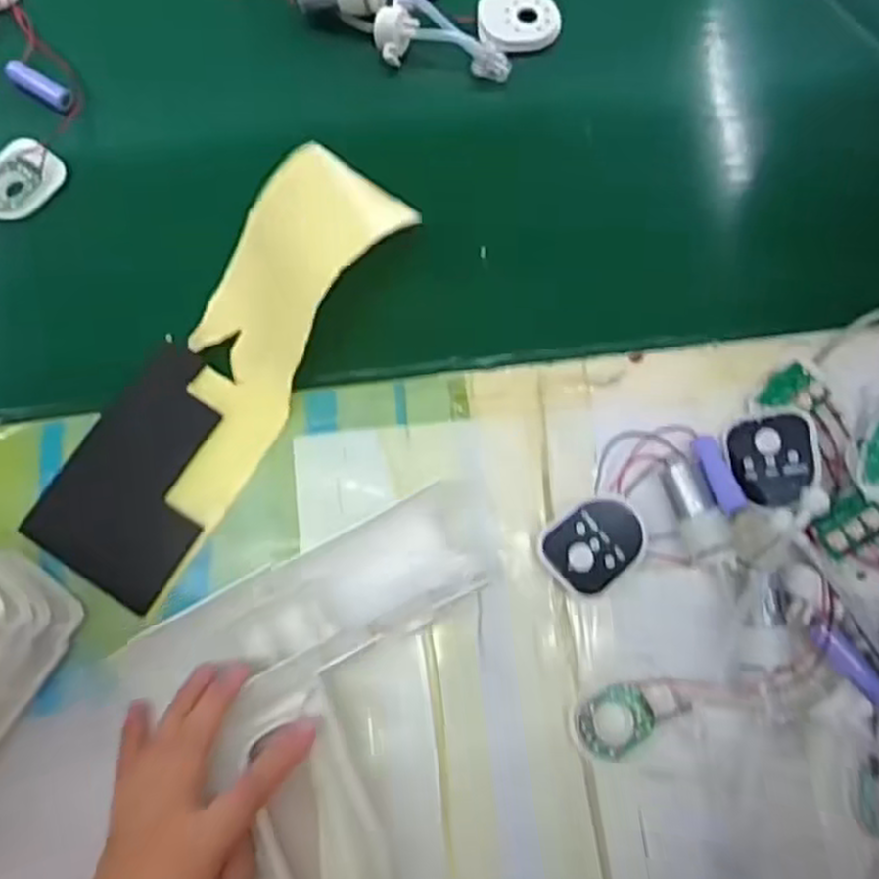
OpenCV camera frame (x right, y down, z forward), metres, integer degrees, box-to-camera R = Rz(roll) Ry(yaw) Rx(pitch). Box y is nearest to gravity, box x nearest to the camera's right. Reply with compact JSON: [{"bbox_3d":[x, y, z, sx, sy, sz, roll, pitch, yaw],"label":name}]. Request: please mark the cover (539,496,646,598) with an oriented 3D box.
[{"bbox_3d":[0.086,0.058,0.429,0.053,0.015,0.043,-37,77,-8],"label":"cover"}]

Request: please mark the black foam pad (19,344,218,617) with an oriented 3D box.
[{"bbox_3d":[-0.168,0.017,0.450,0.086,0.011,0.138,30,78,9],"label":"black foam pad"}]

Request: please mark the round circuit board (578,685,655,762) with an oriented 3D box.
[{"bbox_3d":[0.094,0.151,0.412,0.040,0.006,0.031,-40,77,-8],"label":"round circuit board"}]

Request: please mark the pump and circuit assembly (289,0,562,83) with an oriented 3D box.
[{"bbox_3d":[-0.045,-0.312,0.542,0.251,0.031,0.082,15,74,6],"label":"pump and circuit assembly"}]

